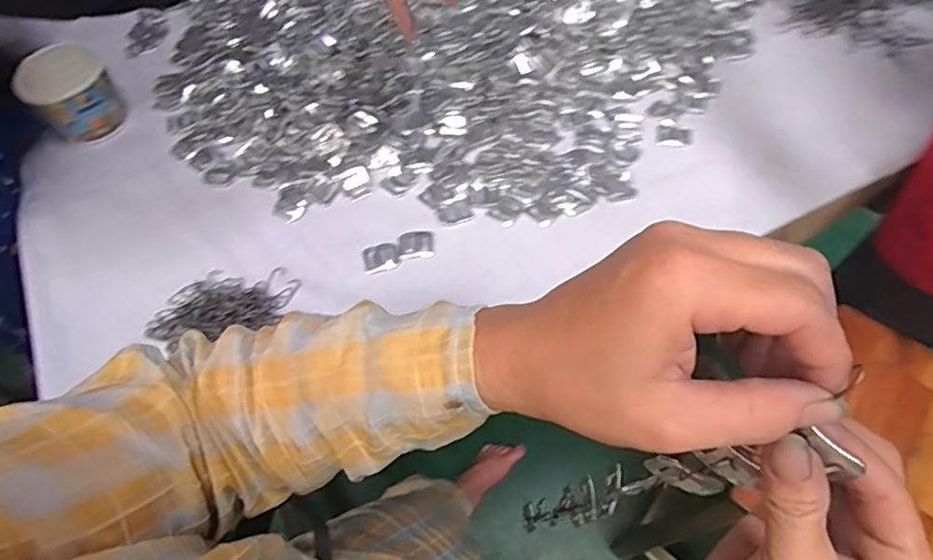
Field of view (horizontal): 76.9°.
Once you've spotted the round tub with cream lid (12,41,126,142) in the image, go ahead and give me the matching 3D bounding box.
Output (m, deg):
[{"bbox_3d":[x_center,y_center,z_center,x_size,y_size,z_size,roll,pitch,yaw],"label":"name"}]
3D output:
[{"bbox_3d":[-0.441,-0.208,0.661,0.088,0.080,0.081,-1,62,1],"label":"round tub with cream lid"}]

